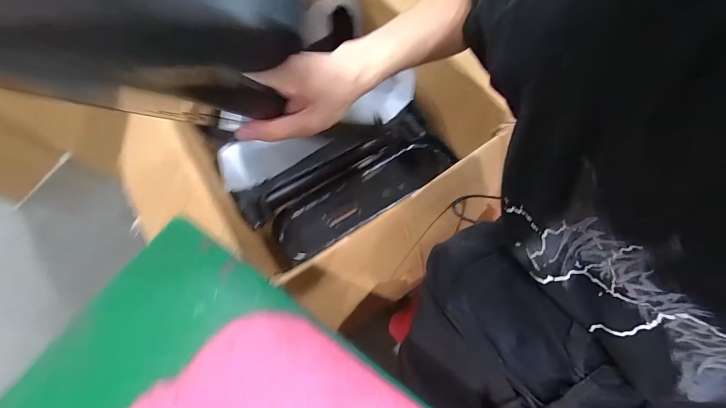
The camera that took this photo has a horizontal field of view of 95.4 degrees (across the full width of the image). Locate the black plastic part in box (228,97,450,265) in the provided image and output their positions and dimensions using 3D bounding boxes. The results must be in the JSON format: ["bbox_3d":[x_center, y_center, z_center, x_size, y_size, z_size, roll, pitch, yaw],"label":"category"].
[{"bbox_3d":[-0.023,-0.055,0.842,0.508,0.140,0.221,-32,71,-12],"label":"black plastic part in box"}]

